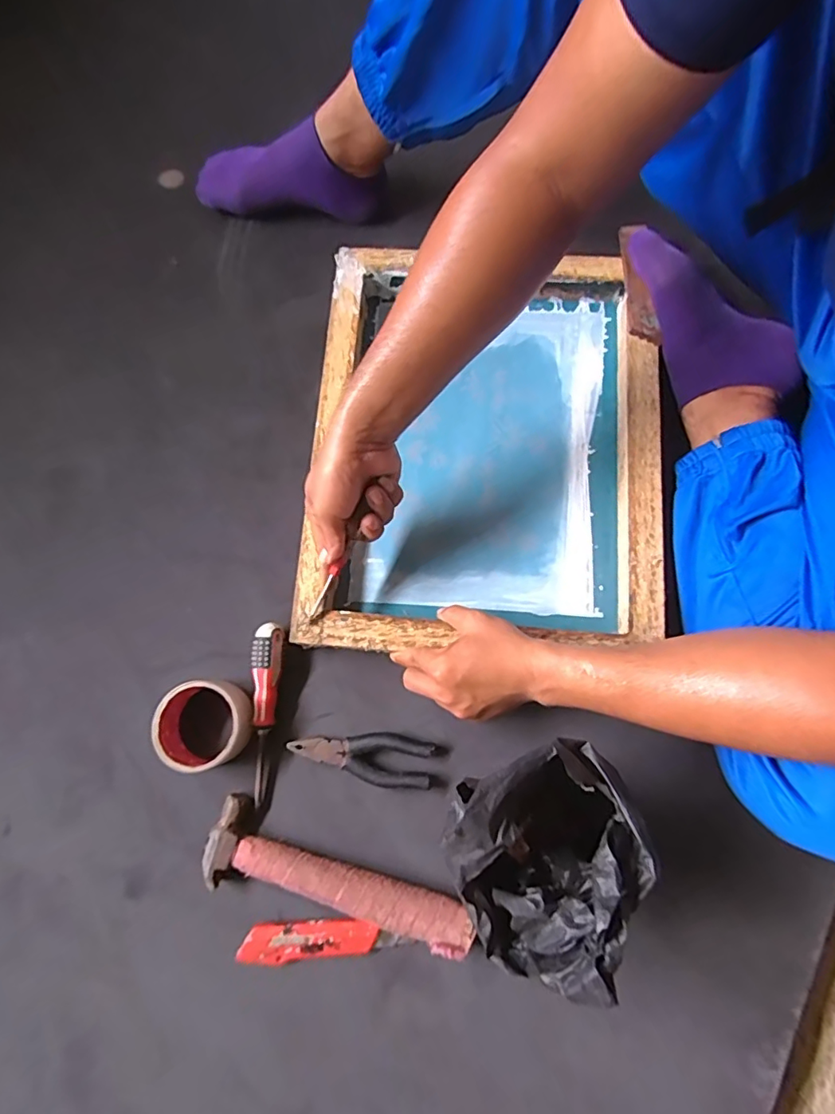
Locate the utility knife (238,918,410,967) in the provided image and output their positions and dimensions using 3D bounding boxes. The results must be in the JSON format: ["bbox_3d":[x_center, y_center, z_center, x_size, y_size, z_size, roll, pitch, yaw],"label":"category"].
[{"bbox_3d":[-0.093,0.360,0.498,0.152,0.007,0.035,-6,76,-1],"label":"utility knife"}]

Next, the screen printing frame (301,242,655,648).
[{"bbox_3d":[0.070,-0.119,0.590,0.369,0.049,0.439,3,80,5],"label":"screen printing frame"}]

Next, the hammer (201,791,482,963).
[{"bbox_3d":[-0.081,0.309,0.506,0.257,0.033,0.076,16,77,5],"label":"hammer"}]

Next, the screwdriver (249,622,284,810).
[{"bbox_3d":[-0.162,0.159,0.548,0.031,0.026,0.178,3,76,2],"label":"screwdriver"}]

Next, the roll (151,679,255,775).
[{"bbox_3d":[-0.217,0.171,0.539,0.089,0.045,0.086,0,76,1],"label":"roll"}]

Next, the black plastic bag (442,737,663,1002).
[{"bbox_3d":[0.096,0.230,0.433,0.137,0.190,0.136,-21,77,-4],"label":"black plastic bag"}]

